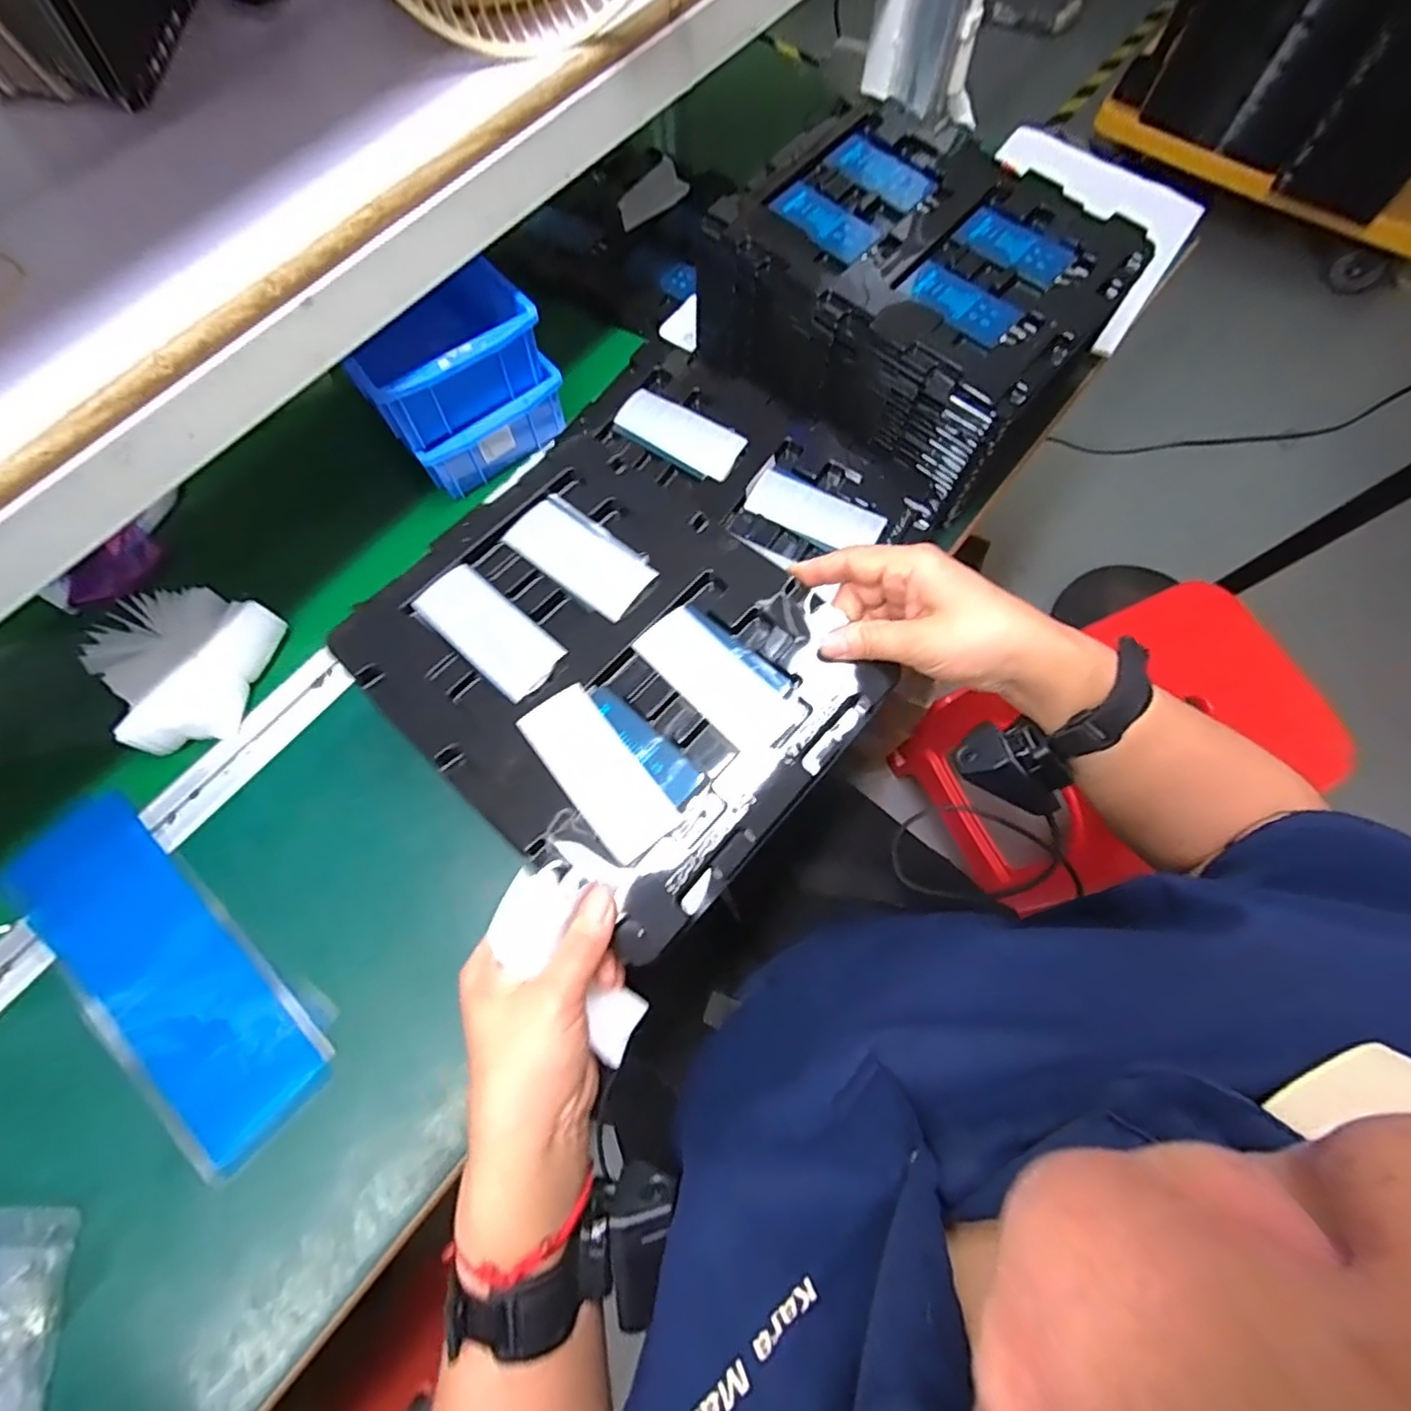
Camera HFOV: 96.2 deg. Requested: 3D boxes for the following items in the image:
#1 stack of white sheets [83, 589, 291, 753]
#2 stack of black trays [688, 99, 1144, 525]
[{"bbox_3d":[-0.390,-0.028,0.473,0.097,0.058,0.123,19,72,7],"label":"stack of white sheets"},{"bbox_3d":[0.164,-0.326,0.513,0.269,0.101,0.243,43,77,14],"label":"stack of black trays"}]

